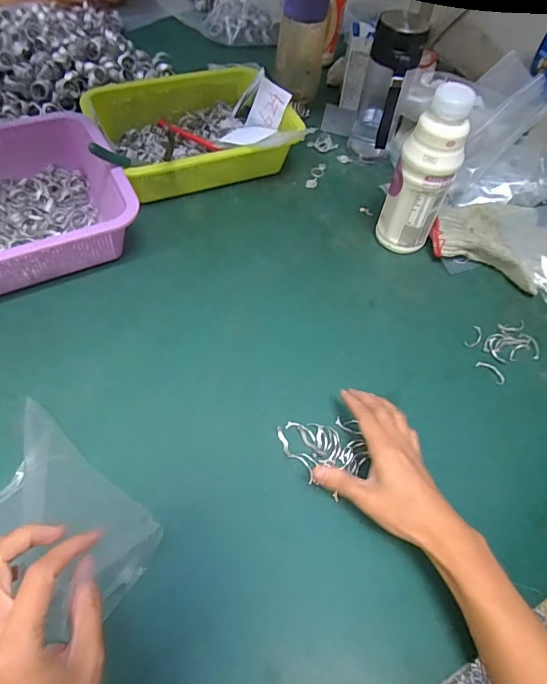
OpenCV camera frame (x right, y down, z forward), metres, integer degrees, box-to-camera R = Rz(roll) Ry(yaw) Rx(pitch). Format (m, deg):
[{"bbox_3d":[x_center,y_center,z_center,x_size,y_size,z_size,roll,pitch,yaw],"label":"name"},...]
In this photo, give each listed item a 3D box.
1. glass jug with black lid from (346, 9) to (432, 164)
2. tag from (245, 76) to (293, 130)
[{"bbox_3d":[0.156,-0.353,0.627,0.072,0.182,0.105,17,56,8],"label":"glass jug with black lid"},{"bbox_3d":[-0.009,-0.328,0.631,0.052,0.063,0.009,36,34,10],"label":"tag"}]

